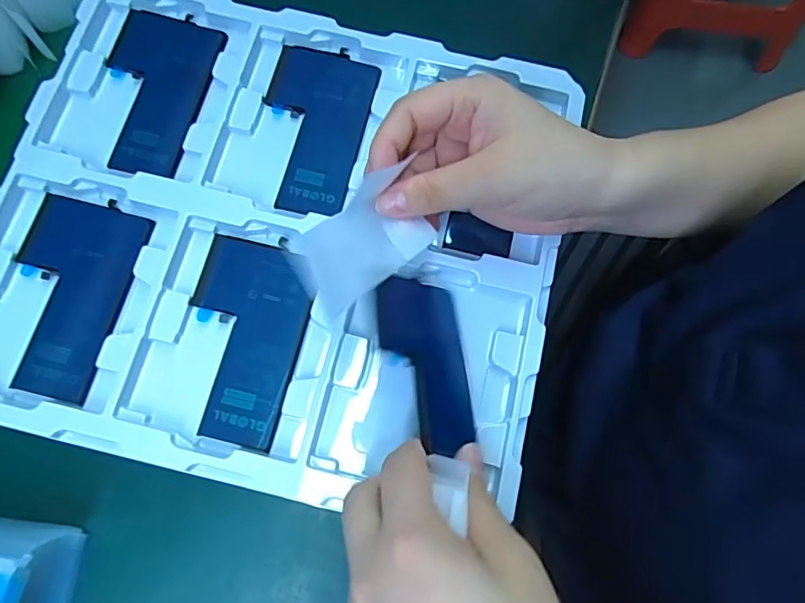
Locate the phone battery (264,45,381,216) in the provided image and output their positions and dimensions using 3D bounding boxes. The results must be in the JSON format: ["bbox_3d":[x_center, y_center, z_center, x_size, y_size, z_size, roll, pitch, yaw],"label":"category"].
[{"bbox_3d":[-0.057,-0.108,0.319,0.064,0.004,0.112,13,74,2],"label":"phone battery"}]

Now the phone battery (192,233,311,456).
[{"bbox_3d":[-0.089,0.019,0.284,0.064,0.008,0.108,13,75,4],"label":"phone battery"}]

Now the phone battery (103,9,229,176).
[{"bbox_3d":[-0.156,-0.131,0.320,0.065,0.010,0.113,11,75,3],"label":"phone battery"}]

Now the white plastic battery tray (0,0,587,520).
[{"bbox_3d":[-0.072,-0.043,0.303,0.315,0.026,0.278,14,75,1],"label":"white plastic battery tray"}]

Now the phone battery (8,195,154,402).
[{"bbox_3d":[-0.187,-0.005,0.286,0.065,0.008,0.107,13,75,4],"label":"phone battery"}]

